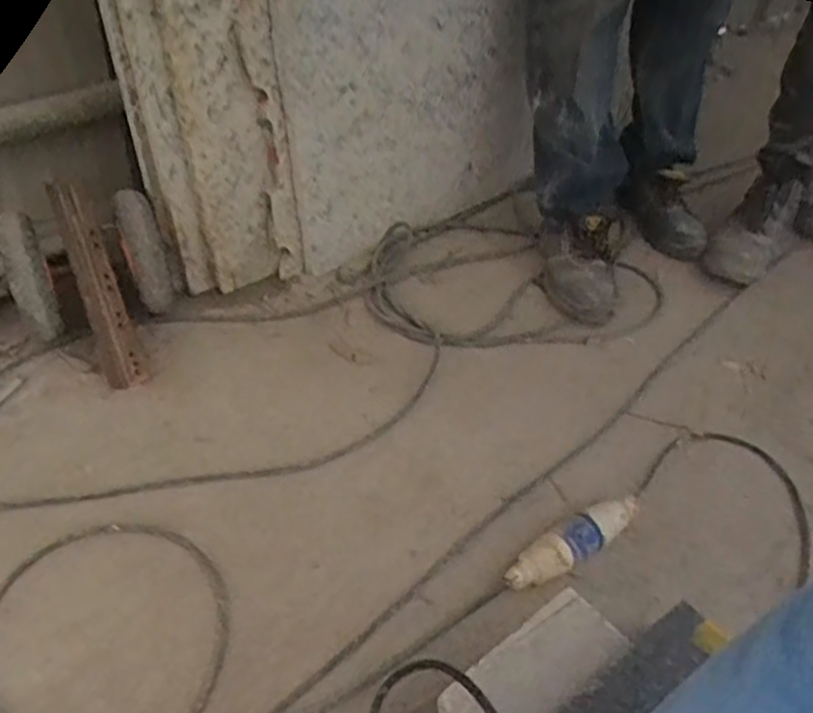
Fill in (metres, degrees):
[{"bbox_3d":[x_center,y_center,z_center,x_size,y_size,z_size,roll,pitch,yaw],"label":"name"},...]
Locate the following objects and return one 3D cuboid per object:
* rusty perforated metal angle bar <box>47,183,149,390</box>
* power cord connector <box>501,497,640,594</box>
[{"bbox_3d":[-0.457,-0.109,1.076,0.060,0.040,0.328,-20,80,-24],"label":"rusty perforated metal angle bar"},{"bbox_3d":[0.203,0.222,0.876,0.203,0.047,0.048,-22,50,-26],"label":"power cord connector"}]

